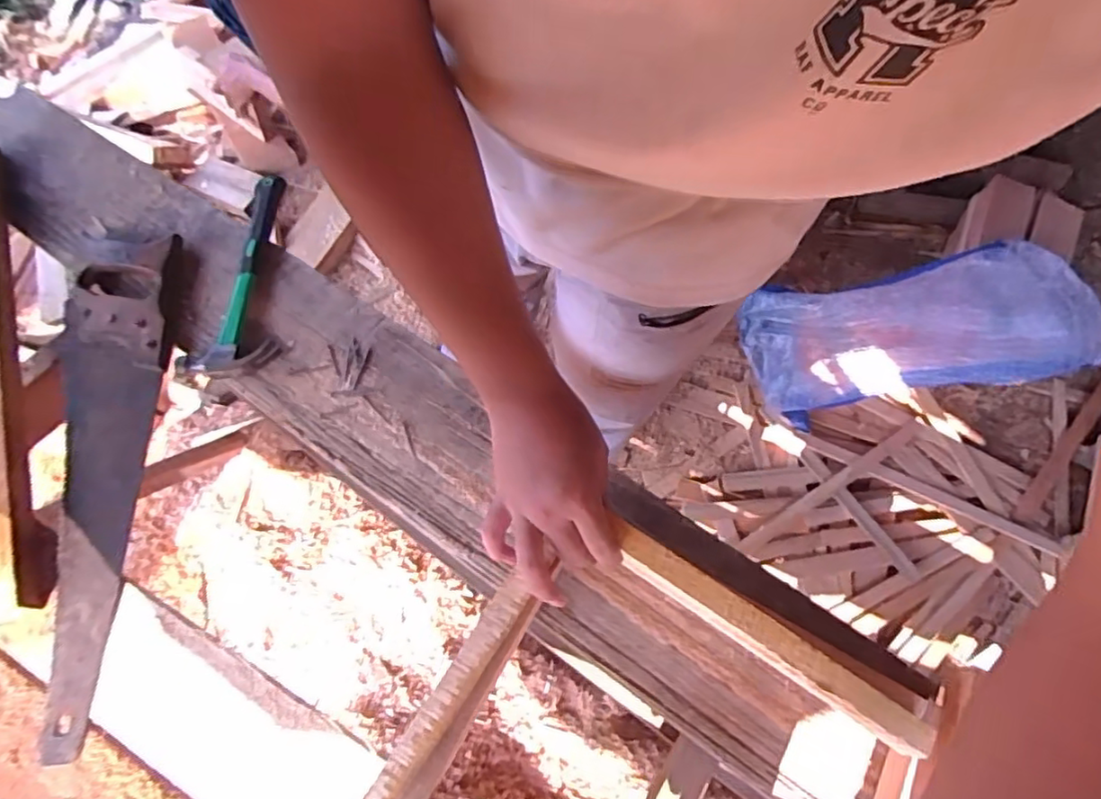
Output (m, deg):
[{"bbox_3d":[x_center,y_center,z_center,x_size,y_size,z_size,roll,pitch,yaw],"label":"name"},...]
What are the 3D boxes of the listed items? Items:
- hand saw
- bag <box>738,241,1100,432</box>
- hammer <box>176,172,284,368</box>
[{"bbox_3d":[-0.440,0.056,0.612,0.112,0.031,0.517,-9,67,-5],"label":"hand saw"},{"bbox_3d":[0.692,-0.139,1.228,0.610,0.088,0.316,-8,64,24],"label":"bag"},{"bbox_3d":[-0.342,-0.146,0.693,0.090,0.023,0.265,-4,66,-3],"label":"hammer"}]

